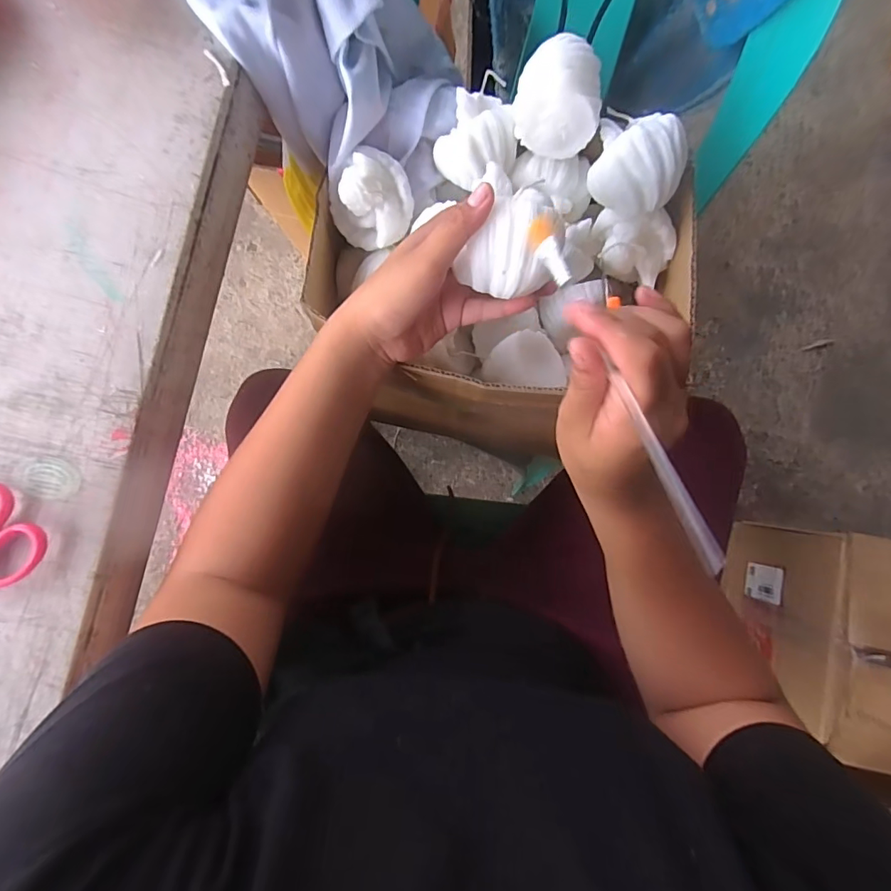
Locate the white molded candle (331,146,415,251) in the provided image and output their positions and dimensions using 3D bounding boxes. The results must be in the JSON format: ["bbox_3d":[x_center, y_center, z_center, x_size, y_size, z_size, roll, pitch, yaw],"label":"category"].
[{"bbox_3d":[-0.059,-0.198,0.387,0.066,0.046,0.064,0,83,-1],"label":"white molded candle"}]

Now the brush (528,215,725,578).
[{"bbox_3d":[0.084,-0.040,0.238,0.014,0.014,0.206,-18,66,-3],"label":"brush"}]

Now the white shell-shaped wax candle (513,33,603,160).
[{"bbox_3d":[0.084,-0.257,0.353,0.062,0.053,0.048,12,83,1],"label":"white shell-shaped wax candle"}]

